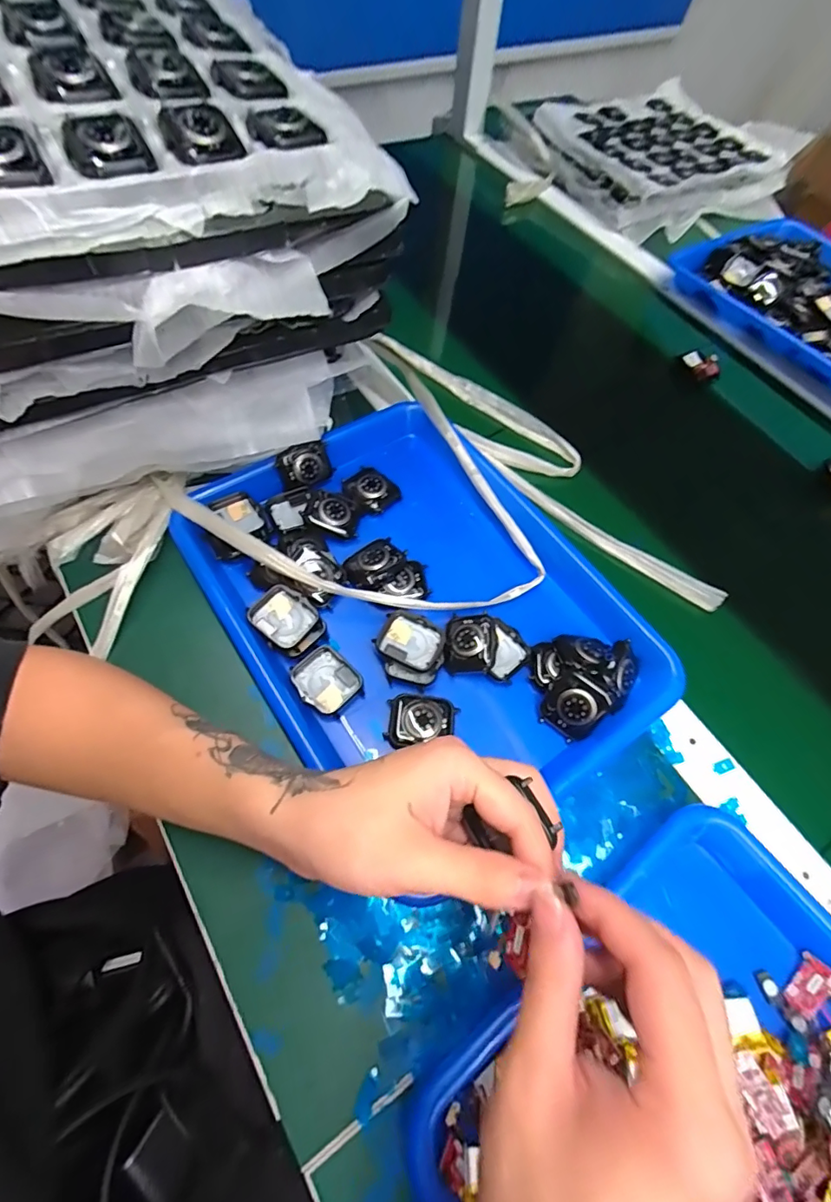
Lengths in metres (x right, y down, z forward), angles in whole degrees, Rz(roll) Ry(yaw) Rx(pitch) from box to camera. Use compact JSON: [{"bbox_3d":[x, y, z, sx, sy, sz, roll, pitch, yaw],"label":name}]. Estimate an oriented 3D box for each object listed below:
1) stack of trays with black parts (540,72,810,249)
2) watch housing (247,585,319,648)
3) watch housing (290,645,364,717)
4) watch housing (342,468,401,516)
[{"bbox_3d":[0.382,-0.688,0.766,0.340,0.050,0.279,-27,67,-17],"label":"stack of trays with black parts"},{"bbox_3d":[-0.094,0.011,0.356,0.041,0.009,0.038,33,64,13],"label":"watch housing"},{"bbox_3d":[-0.061,0.057,0.347,0.037,0.012,0.044,-40,71,-22],"label":"watch housing"},{"bbox_3d":[-0.039,-0.095,0.430,0.039,0.015,0.043,-33,69,-20],"label":"watch housing"}]

